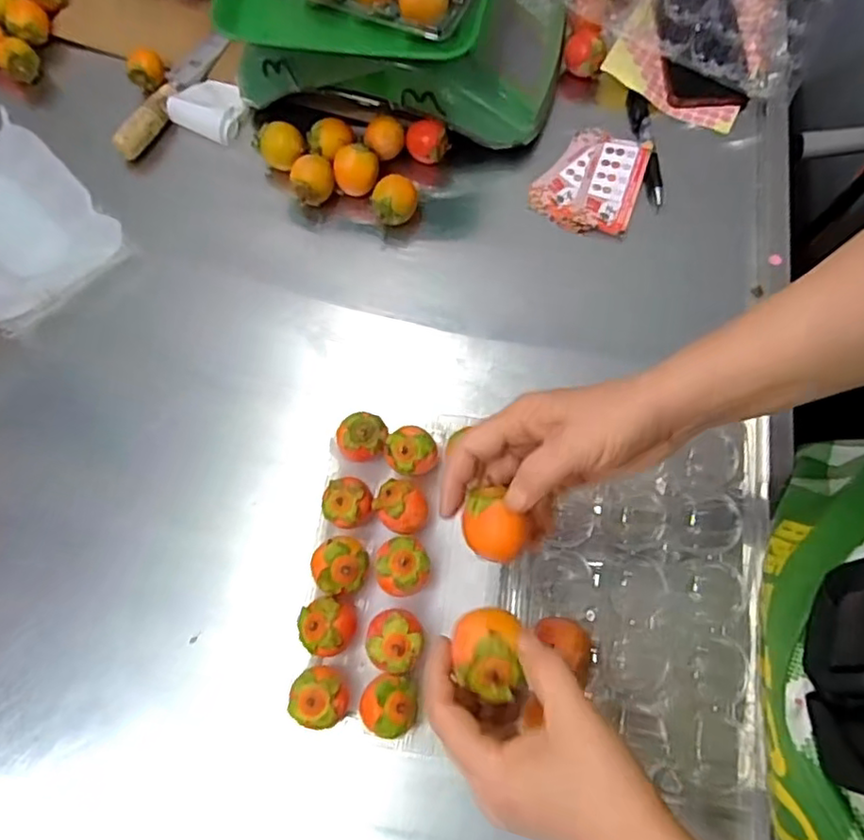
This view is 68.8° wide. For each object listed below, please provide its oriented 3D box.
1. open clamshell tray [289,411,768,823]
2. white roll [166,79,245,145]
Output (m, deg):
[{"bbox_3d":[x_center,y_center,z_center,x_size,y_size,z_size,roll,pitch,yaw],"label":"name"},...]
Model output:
[{"bbox_3d":[0.063,0.110,0.438,0.295,0.067,0.228,8,71,5],"label":"open clamshell tray"},{"bbox_3d":[-0.215,-0.307,0.614,0.067,0.025,0.061,25,73,11],"label":"white roll"}]

